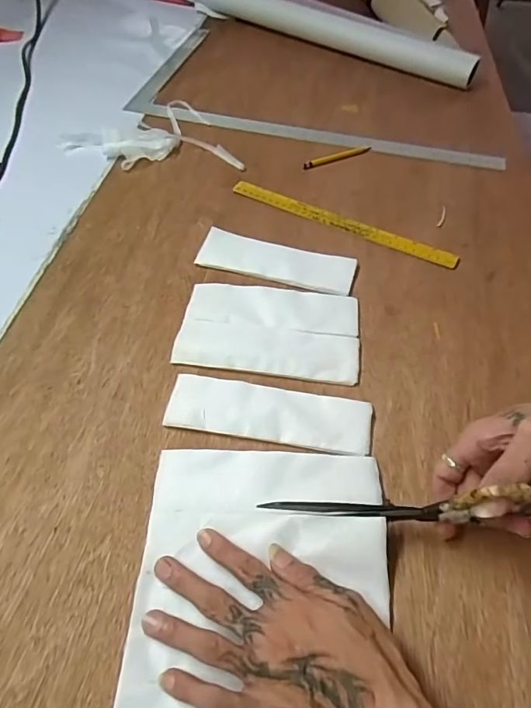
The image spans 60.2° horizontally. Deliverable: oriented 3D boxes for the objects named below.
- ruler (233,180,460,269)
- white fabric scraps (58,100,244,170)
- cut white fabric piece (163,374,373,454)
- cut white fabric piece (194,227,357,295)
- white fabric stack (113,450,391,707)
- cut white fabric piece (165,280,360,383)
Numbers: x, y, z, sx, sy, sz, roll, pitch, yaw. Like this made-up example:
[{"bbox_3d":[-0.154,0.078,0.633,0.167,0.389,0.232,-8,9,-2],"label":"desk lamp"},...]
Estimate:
[{"bbox_3d":[0.096,-0.172,0.596,0.307,0.006,0.023,24,69,15],"label":"ruler"},{"bbox_3d":[-0.175,-0.345,0.707,0.264,0.021,0.184,-1,54,-2],"label":"white fabric scraps"},{"bbox_3d":[0.005,0.053,0.423,0.182,0.006,0.056,9,58,2],"label":"cut white fabric piece"},{"bbox_3d":[0.014,-0.110,0.544,0.181,0.006,0.060,13,57,6],"label":"cut white fabric piece"},{"bbox_3d":[-0.004,0.194,0.313,0.182,0.021,0.273,3,54,1],"label":"white fabric stack"},{"bbox_3d":[0.005,-0.028,0.483,0.183,0.011,0.113,6,54,3],"label":"cut white fabric piece"}]

